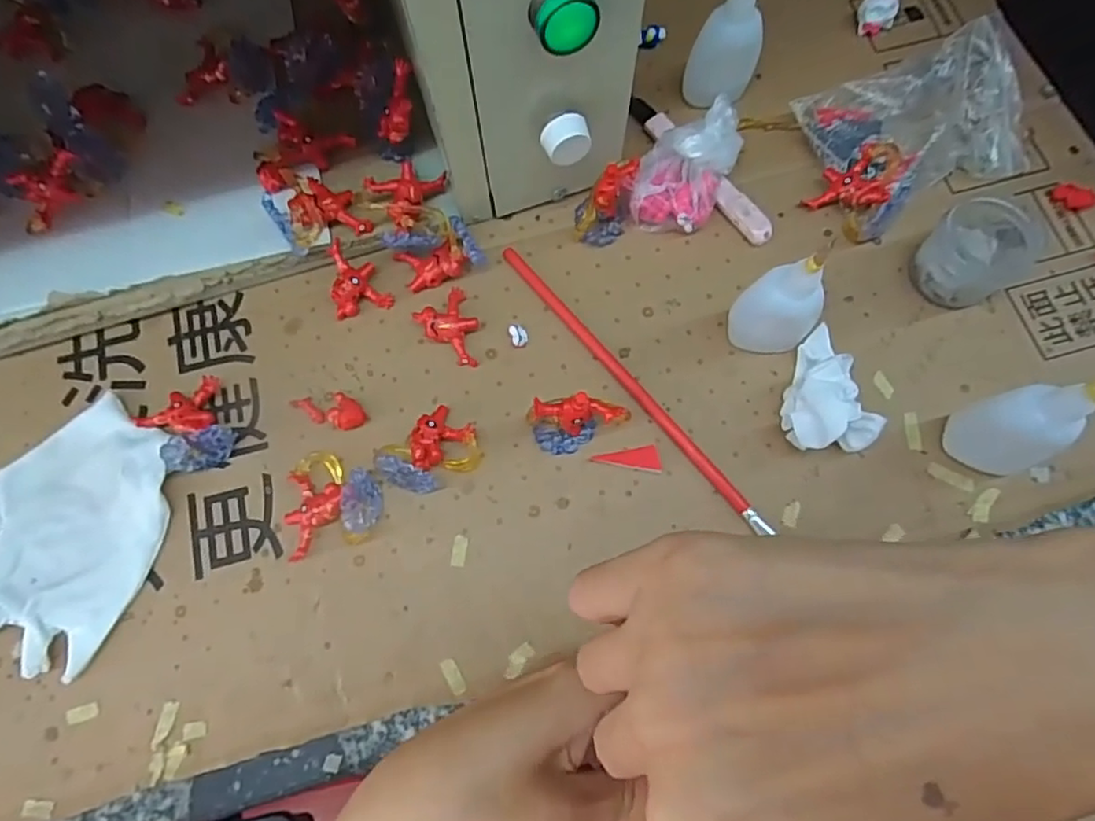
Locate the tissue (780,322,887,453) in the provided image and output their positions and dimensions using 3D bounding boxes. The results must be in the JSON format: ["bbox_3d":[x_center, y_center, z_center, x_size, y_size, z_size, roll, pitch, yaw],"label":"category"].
[{"bbox_3d":[0.155,-0.015,0.351,0.050,0.039,0.079,3,73,2],"label":"tissue"}]

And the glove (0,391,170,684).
[{"bbox_3d":[-0.264,0.064,0.341,0.107,0.008,0.132,29,76,9],"label":"glove"}]

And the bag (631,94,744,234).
[{"bbox_3d":[0.085,-0.148,0.385,0.050,0.044,0.072,26,75,9],"label":"bag"}]

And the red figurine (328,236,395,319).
[{"bbox_3d":[-0.113,-0.081,0.381,0.033,0.015,0.042,-6,74,-1],"label":"red figurine"}]

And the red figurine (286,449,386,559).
[{"bbox_3d":[-0.120,0.048,0.342,0.051,0.028,0.054,-16,74,-4],"label":"red figurine"}]

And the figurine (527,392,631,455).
[{"bbox_3d":[0.018,0.008,0.343,0.053,0.049,0.022,-6,74,-1],"label":"figurine"}]

